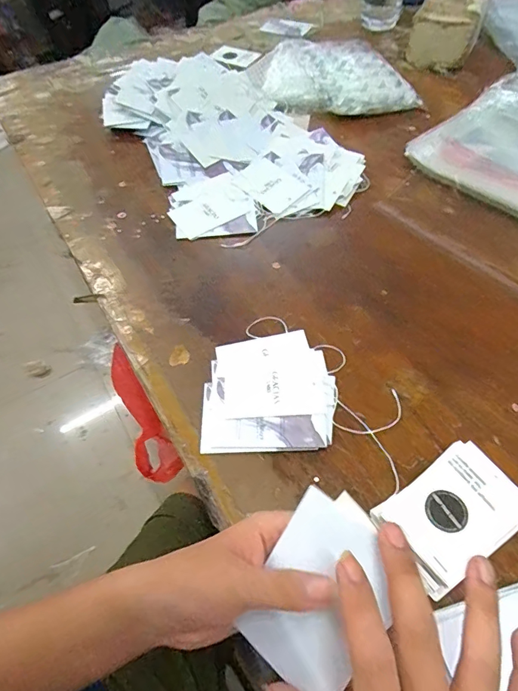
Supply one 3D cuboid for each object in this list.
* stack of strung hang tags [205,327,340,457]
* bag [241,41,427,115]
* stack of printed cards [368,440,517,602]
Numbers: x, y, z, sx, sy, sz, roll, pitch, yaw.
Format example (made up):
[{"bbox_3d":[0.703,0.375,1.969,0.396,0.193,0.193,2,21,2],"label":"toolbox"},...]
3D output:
[{"bbox_3d":[0.009,0.040,0.412,0.119,0.007,0.123,-2,54,2],"label":"stack of strung hang tags"},{"bbox_3d":[0.115,-0.449,0.736,0.301,0.054,0.183,13,56,12],"label":"bag"},{"bbox_3d":[0.141,0.127,0.328,0.099,0.032,0.066,-29,58,-17],"label":"stack of printed cards"}]

